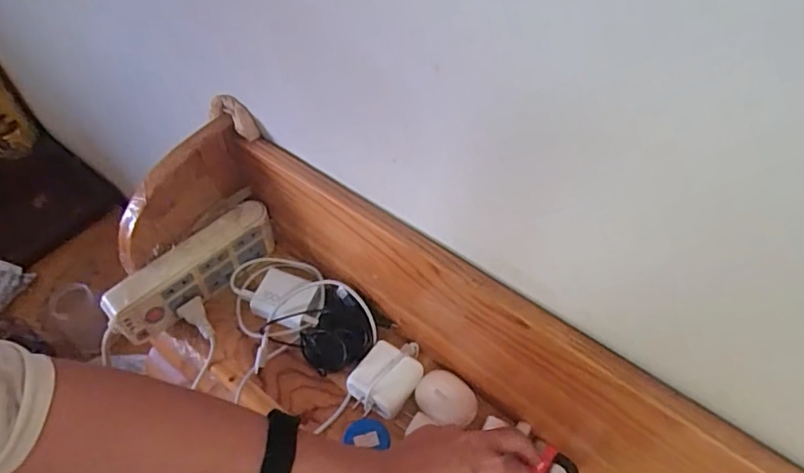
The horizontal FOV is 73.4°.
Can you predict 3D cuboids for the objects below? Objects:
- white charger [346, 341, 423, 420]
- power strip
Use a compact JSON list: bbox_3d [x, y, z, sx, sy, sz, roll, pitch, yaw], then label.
[{"bbox_3d":[-0.015,0.134,0.512,0.054,0.031,0.058,32,60,16],"label":"white charger"},{"bbox_3d":[-0.205,0.035,0.541,0.171,0.068,0.032,-37,66,-24],"label":"power strip"}]

